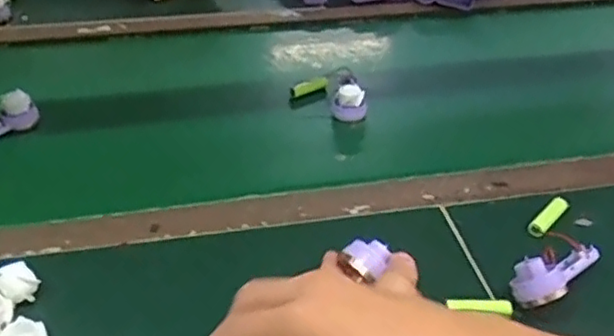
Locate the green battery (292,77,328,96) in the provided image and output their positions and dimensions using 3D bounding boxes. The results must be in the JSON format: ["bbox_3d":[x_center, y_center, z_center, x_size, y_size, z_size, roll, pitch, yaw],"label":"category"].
[{"bbox_3d":[0.003,-0.098,0.784,0.051,0.012,0.016,-25,43,-29],"label":"green battery"}]

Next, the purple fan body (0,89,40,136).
[{"bbox_3d":[-0.335,-0.051,0.690,0.033,0.034,0.090,27,45,32],"label":"purple fan body"}]

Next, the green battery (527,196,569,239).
[{"bbox_3d":[0.217,0.045,0.580,0.015,0.015,0.051,30,47,35],"label":"green battery"}]

